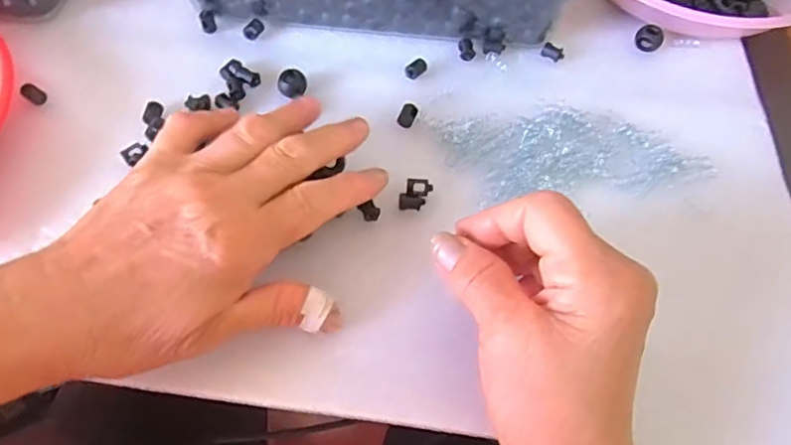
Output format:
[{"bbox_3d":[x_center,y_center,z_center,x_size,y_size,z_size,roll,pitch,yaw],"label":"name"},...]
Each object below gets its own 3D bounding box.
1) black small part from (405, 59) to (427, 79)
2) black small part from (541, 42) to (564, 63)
[{"bbox_3d":[0.013,-0.099,0.376,0.014,0.007,0.009,-38,67,-22],"label":"black small part"},{"bbox_3d":[0.106,-0.115,0.389,0.015,0.006,0.010,27,62,13],"label":"black small part"}]

